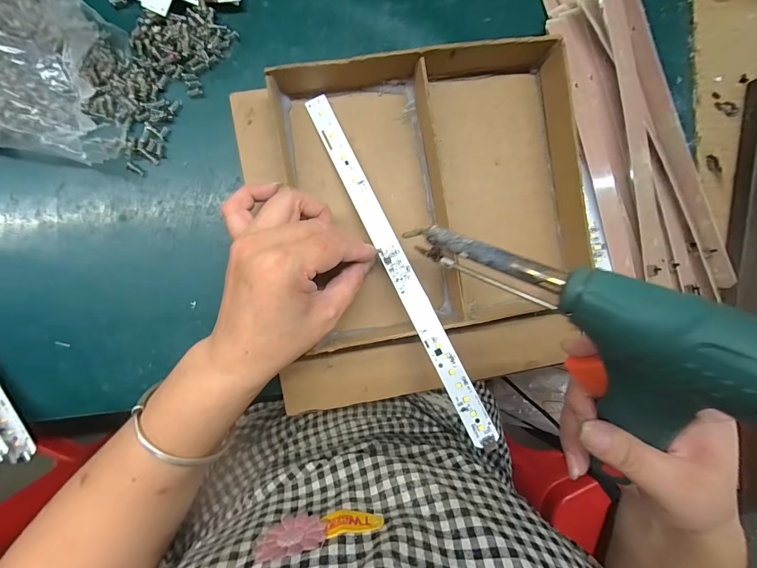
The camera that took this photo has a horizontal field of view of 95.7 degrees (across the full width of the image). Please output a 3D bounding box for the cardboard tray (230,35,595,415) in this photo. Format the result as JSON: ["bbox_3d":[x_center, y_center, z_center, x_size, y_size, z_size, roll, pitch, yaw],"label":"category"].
[{"bbox_3d":[0.037,-0.046,0.268,0.263,0.048,0.263,-12,93,-5],"label":"cardboard tray"}]

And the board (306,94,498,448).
[{"bbox_3d":[0.012,-0.018,0.252,0.017,0.008,0.279,-25,81,-4],"label":"board"}]

